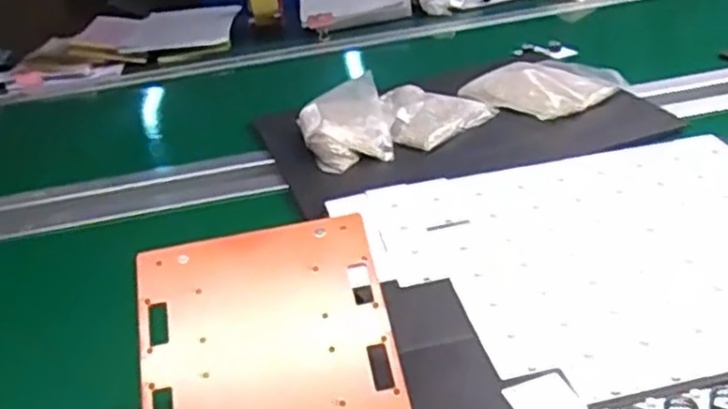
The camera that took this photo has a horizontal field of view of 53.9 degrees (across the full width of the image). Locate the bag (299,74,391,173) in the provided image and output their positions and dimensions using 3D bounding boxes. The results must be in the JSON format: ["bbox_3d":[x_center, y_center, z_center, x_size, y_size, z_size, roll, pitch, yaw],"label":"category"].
[{"bbox_3d":[-0.024,-0.109,0.956,0.119,0.050,0.172,-11,30,-6],"label":"bag"}]

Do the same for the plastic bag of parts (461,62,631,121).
[{"bbox_3d":[0.258,-0.165,1.004,0.194,0.035,0.160,-18,32,-17],"label":"plastic bag of parts"}]

